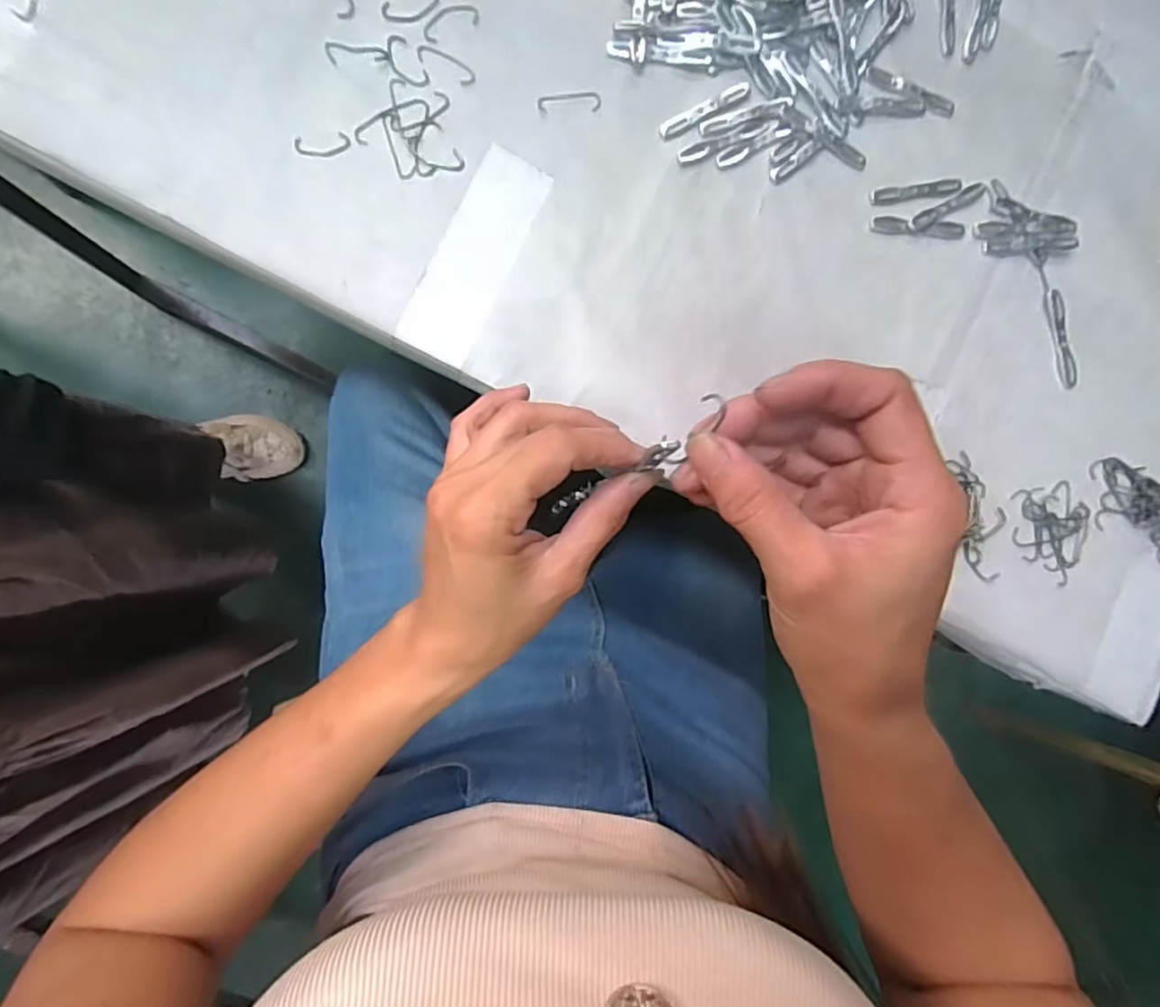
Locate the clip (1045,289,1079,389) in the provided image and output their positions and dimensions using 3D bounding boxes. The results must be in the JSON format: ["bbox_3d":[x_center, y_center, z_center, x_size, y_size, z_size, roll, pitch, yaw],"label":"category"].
[{"bbox_3d":[0.343,-0.117,0.431,0.014,0.004,0.069,-13,90,-7],"label":"clip"}]

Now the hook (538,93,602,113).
[{"bbox_3d":[-0.006,-0.262,0.395,0.041,0.004,0.012,-5,89,-7],"label":"hook"}]

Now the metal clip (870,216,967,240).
[{"bbox_3d":[0.235,-0.192,0.420,0.069,0.004,0.012,2,88,-7],"label":"metal clip"}]

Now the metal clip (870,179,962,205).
[{"bbox_3d":[0.234,-0.217,0.422,0.069,0.004,0.011,-11,90,-7],"label":"metal clip"}]

